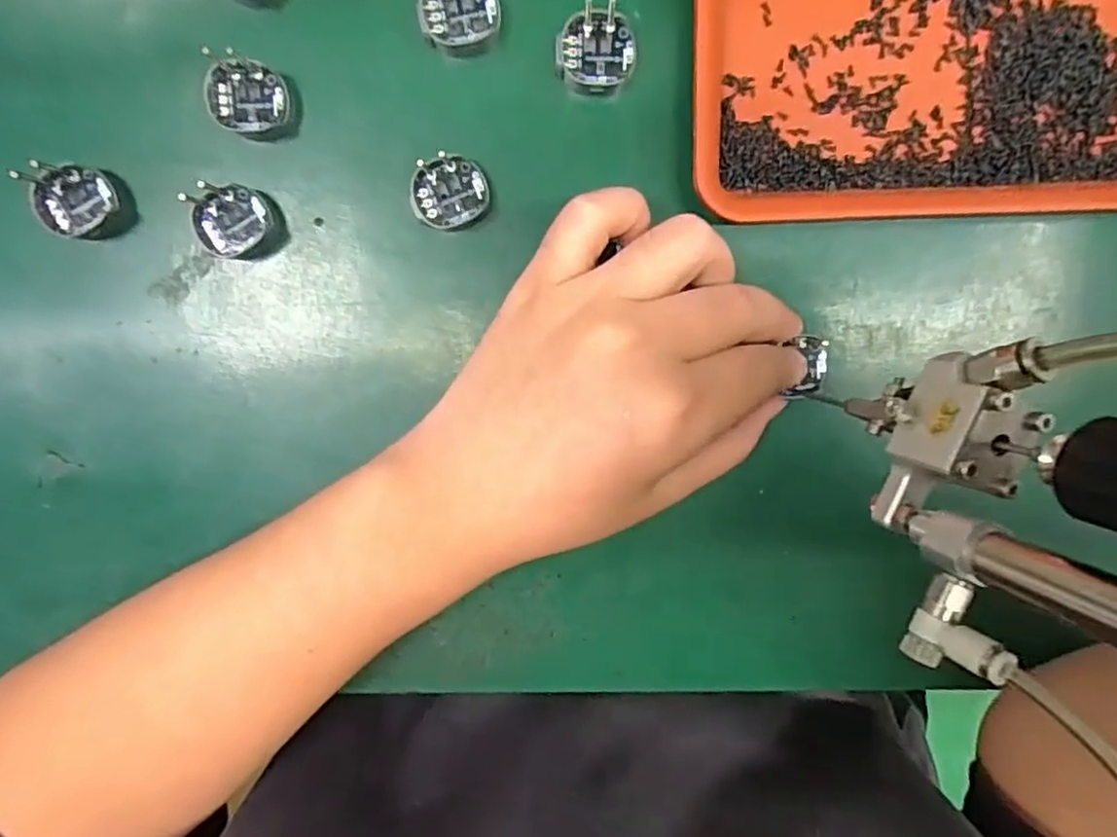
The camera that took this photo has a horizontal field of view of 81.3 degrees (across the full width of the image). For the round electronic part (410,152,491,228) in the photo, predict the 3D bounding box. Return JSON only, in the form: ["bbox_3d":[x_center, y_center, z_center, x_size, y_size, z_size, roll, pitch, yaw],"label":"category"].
[{"bbox_3d":[-0.040,-0.085,0.245,0.028,0.014,0.026,0,100,1],"label":"round electronic part"}]

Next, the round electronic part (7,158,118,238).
[{"bbox_3d":[-0.182,-0.082,0.244,0.027,0.020,0.025,0,100,1],"label":"round electronic part"}]

